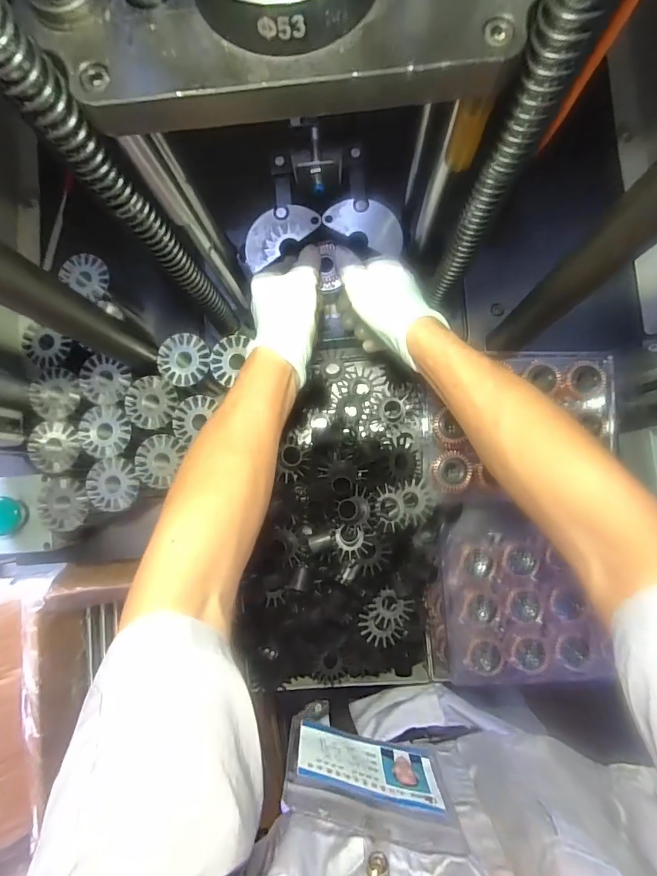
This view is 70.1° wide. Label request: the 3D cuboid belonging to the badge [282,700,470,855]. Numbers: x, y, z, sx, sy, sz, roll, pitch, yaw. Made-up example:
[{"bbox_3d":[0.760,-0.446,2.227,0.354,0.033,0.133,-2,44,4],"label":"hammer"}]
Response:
[{"bbox_3d":[0.025,0.204,0.286,0.100,0.094,0.010,16,91,0],"label":"badge"}]

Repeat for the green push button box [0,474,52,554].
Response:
[{"bbox_3d":[-0.321,0.078,0.475,0.070,0.046,0.079,-6,85,2],"label":"green push button box"}]

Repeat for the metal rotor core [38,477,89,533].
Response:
[{"bbox_3d":[-0.262,0.066,0.471,0.052,0.021,0.051,0,86,3],"label":"metal rotor core"}]

